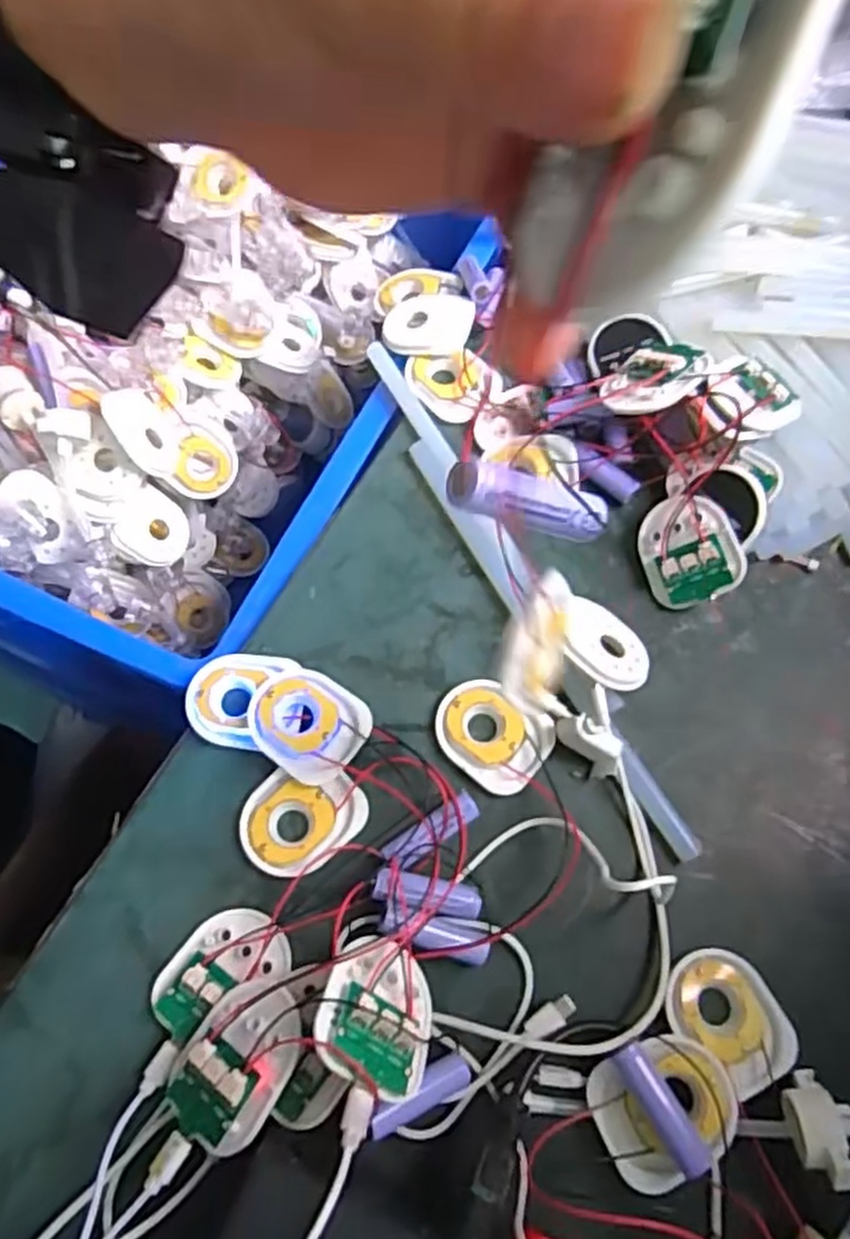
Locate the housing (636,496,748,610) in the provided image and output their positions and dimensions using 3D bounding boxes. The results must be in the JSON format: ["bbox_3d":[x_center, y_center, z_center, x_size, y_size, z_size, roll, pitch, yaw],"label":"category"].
[{"bbox_3d":[0.142,-0.038,0.422,0.050,0.014,0.057,-23,75,27],"label":"housing"}]

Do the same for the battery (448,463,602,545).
[{"bbox_3d":[0.029,-0.031,0.210,0.050,0.013,0.010,10,63,-32],"label":"battery"}]

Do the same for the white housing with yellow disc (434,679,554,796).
[{"bbox_3d":[0.033,0.058,0.393,0.056,0.009,0.045,35,70,9],"label":"white housing with yellow disc"}]

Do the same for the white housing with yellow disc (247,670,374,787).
[{"bbox_3d":[-0.058,0.052,0.388,0.059,0.014,0.048,33,70,8],"label":"white housing with yellow disc"}]

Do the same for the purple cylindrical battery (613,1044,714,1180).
[{"bbox_3d":[0.098,0.203,0.323,0.013,0.013,0.051,-28,74,-14],"label":"purple cylindrical battery"}]

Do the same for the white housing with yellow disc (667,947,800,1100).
[{"bbox_3d":[0.134,0.177,0.345,0.044,0.010,0.057,-33,75,-16],"label":"white housing with yellow disc"}]

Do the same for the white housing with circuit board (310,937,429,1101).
[{"bbox_3d":[-0.017,0.152,0.304,0.049,0.010,0.057,36,31,-10],"label":"white housing with circuit board"}]

